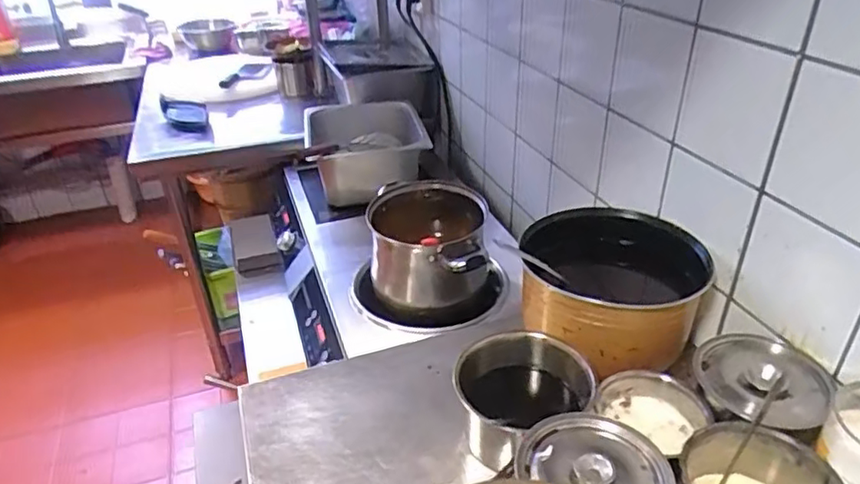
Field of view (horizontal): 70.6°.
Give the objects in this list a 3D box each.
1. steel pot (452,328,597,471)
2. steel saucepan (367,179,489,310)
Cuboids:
[{"bbox_3d":[0.103,0.180,0.676,0.143,0.096,0.139,-3,32,2],"label":"steel pot"},{"bbox_3d":[-0.002,0.010,1.041,0.203,0.153,0.228,-2,32,3],"label":"steel saucepan"}]

